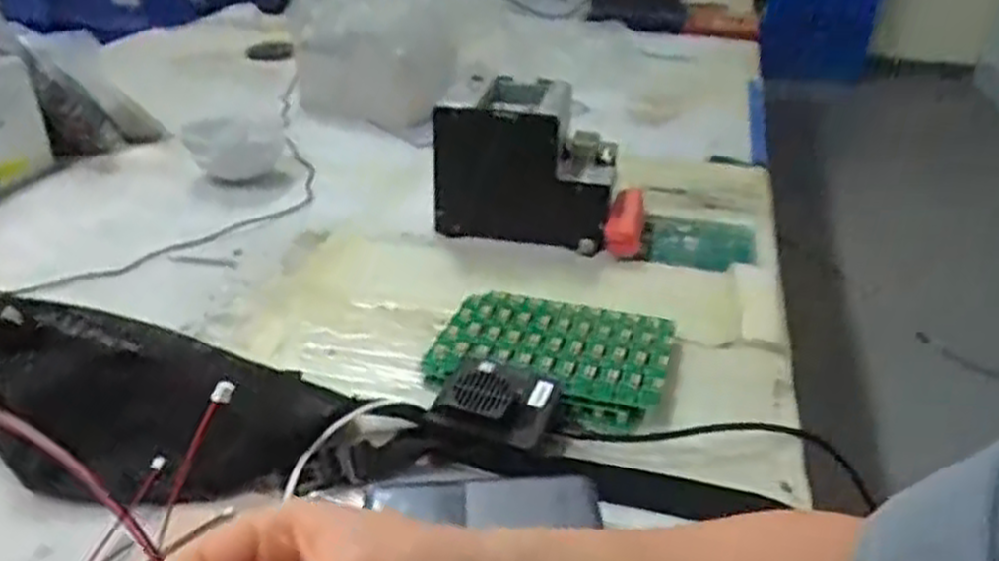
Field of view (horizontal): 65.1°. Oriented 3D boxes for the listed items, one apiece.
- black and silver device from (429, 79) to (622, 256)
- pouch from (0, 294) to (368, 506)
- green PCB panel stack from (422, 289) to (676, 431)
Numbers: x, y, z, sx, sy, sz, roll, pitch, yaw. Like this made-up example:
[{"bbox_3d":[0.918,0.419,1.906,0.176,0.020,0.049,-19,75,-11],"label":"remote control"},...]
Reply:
[{"bbox_3d":[0.029,-0.125,0.831,0.176,0.136,0.114,4,30,6],"label":"black and silver device"},{"bbox_3d":[-0.267,0.079,0.546,0.293,0.051,0.146,10,30,14],"label":"pouch"},{"bbox_3d":[0.039,0.060,0.626,0.183,0.023,0.151,10,30,14],"label":"green PCB panel stack"}]

